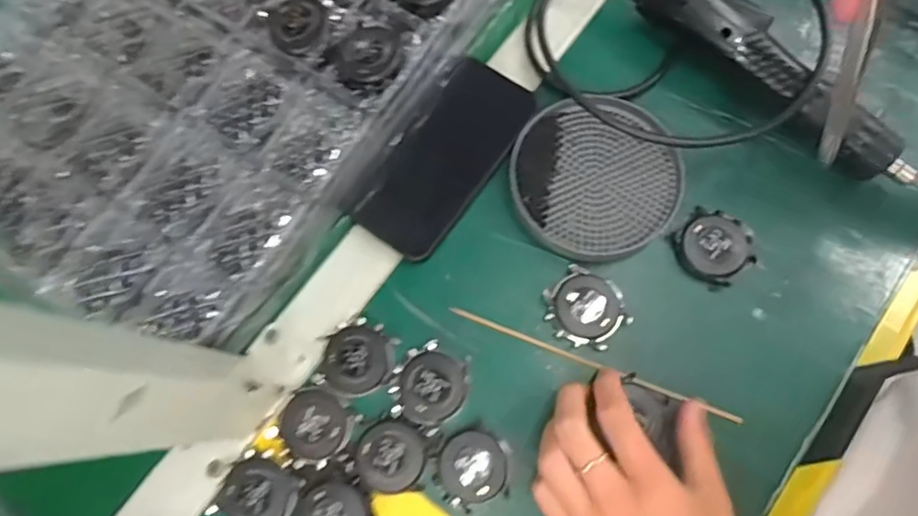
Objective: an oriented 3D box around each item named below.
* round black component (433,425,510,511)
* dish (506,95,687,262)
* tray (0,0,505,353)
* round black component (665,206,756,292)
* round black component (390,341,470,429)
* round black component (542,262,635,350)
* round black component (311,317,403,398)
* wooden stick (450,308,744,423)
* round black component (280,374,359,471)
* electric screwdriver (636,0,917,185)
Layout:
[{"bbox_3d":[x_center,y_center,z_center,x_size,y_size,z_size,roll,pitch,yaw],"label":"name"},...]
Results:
[{"bbox_3d":[0.008,0.128,0.357,0.047,0.006,0.042,-20,75,-3],"label":"round black component"},{"bbox_3d":[0.092,-0.056,0.402,0.112,0.018,0.111,-1,75,2],"label":"dish"},{"bbox_3d":[-0.173,-0.175,0.413,0.321,0.049,0.436,31,77,7],"label":"tray"},{"bbox_3d":[0.171,-0.008,0.391,0.046,0.014,0.048,-1,75,2],"label":"round black component"},{"bbox_3d":[-0.018,0.080,0.370,0.046,0.007,0.050,12,76,5],"label":"round black component"},{"bbox_3d":[0.083,0.033,0.383,0.052,0.016,0.046,34,79,10],"label":"round black component"},{"bbox_3d":[-0.067,0.064,0.375,0.053,0.009,0.047,-32,76,-6],"label":"round black component"},{"bbox_3d":[0.087,0.069,0.378,0.194,0.008,0.005,21,76,6],"label":"wooden stick"},{"bbox_3d":[-0.091,0.104,0.363,0.044,0.009,0.044,-44,78,-9],"label":"round black component"},{"bbox_3d":[0.217,-0.125,0.404,0.214,0.046,0.036,43,79,10],"label":"electric screwdriver"}]

